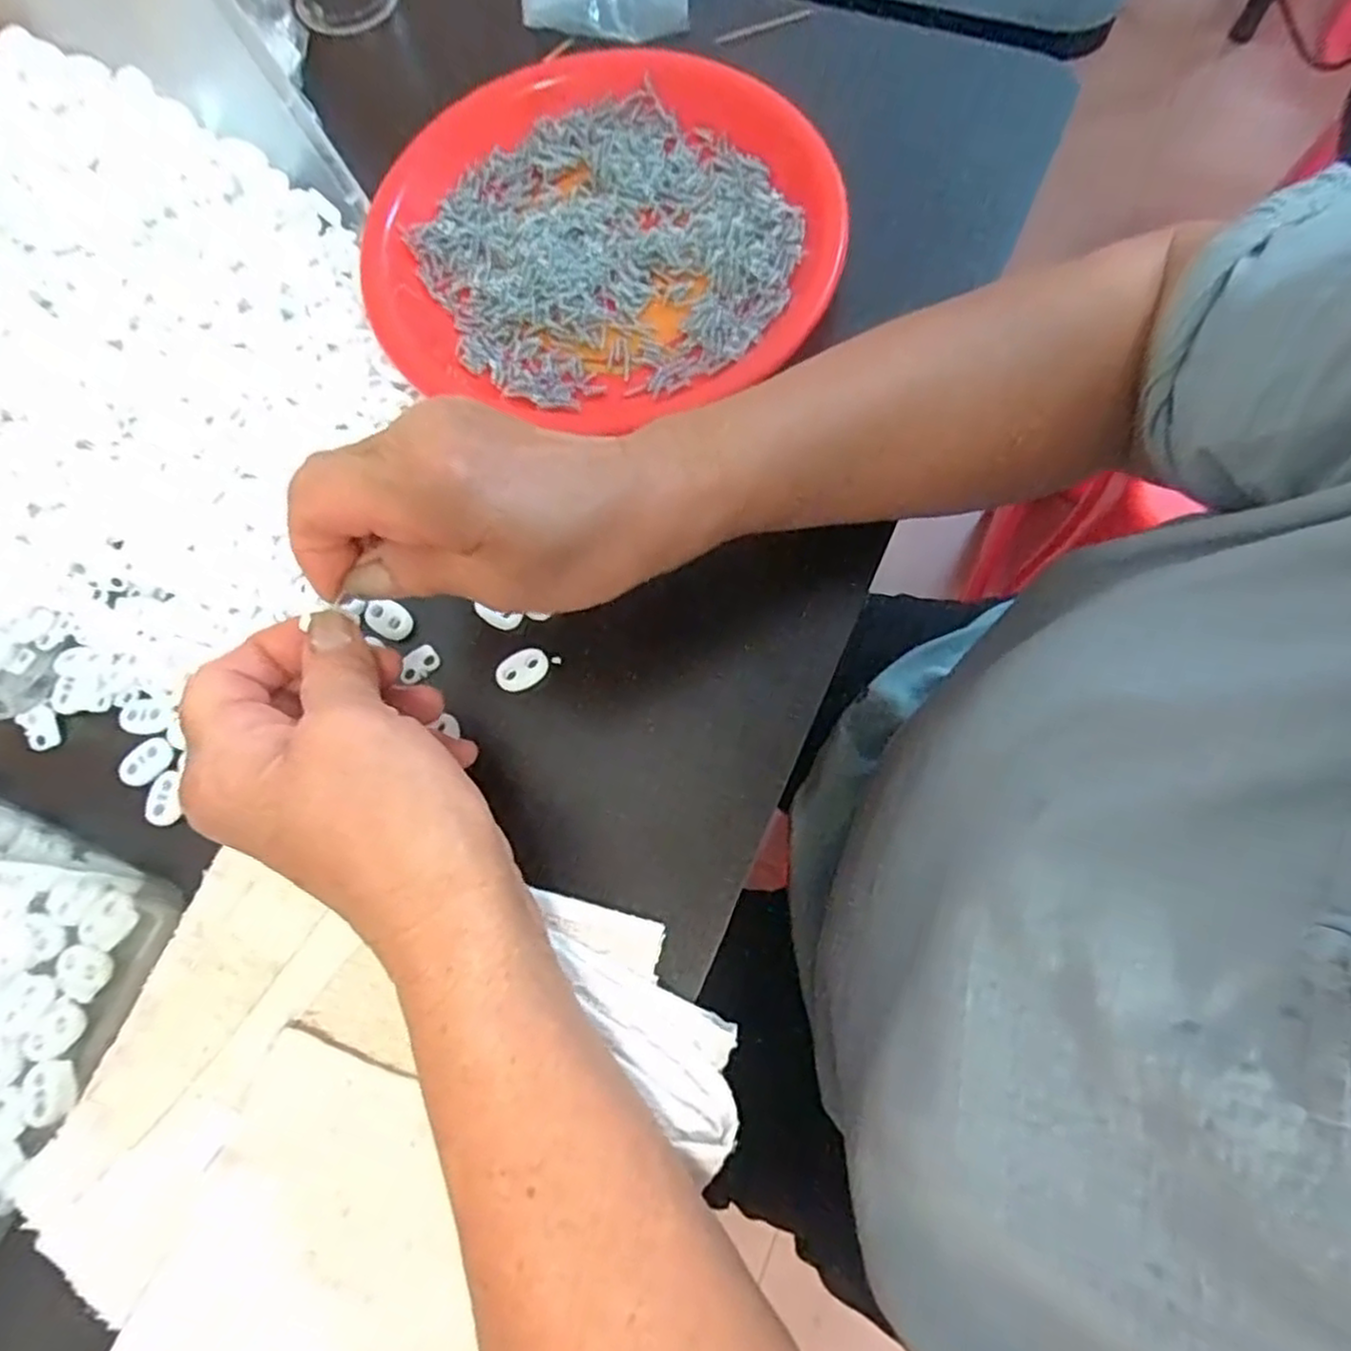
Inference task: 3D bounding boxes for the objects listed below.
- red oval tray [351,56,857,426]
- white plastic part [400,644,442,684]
[{"bbox_3d":[-0.032,-0.220,0.355,0.217,0.024,0.204,15,75,9],"label":"red oval tray"},{"bbox_3d":[-0.111,-0.005,0.318,0.017,0.004,0.012,-43,78,-9],"label":"white plastic part"}]

